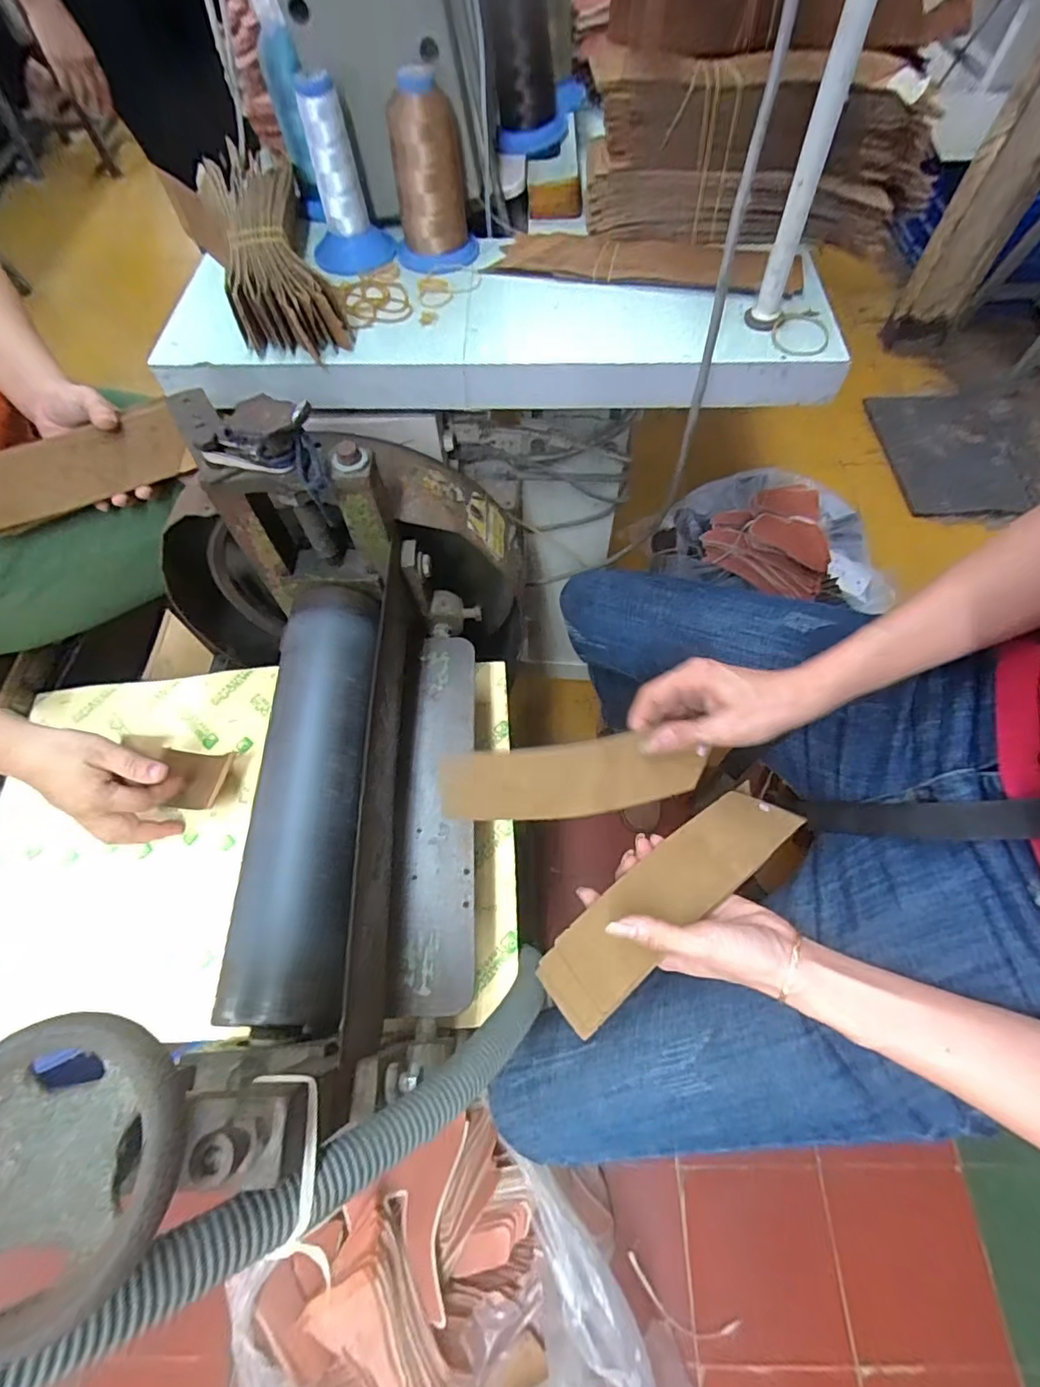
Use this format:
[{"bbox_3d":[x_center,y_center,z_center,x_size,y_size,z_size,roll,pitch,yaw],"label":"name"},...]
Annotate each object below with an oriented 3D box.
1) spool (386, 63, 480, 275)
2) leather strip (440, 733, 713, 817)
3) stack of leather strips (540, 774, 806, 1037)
[{"bbox_3d":[-0.073,-0.422,0.457,0.065,0.111,0.062,-5,64,-2],"label":"spool"},{"bbox_3d":[0.044,0.059,0.402,0.196,0.056,0.013,-4,19,-15],"label":"leather strip"},{"bbox_3d":[0.119,0.142,0.421,0.240,0.033,0.070,-33,62,-19],"label":"stack of leather strips"}]

